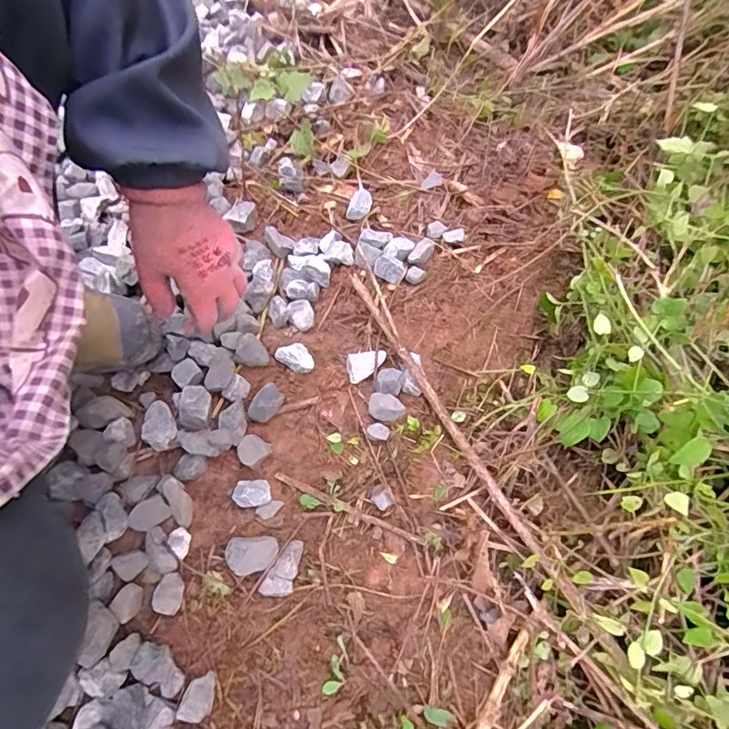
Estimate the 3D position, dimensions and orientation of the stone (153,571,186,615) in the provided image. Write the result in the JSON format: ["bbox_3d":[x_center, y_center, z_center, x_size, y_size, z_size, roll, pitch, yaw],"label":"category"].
[{"bbox_3d":[-0.167,0.197,0.426,0.023,0.019,0.032,9,56,2],"label":"stone"}]

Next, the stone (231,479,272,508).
[{"bbox_3d":[-0.109,0.126,0.481,0.034,0.023,0.023,-7,57,-8],"label":"stone"}]

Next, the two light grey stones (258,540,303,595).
[{"bbox_3d":[-0.071,0.189,0.451,0.025,0.014,0.053,28,59,15],"label":"two light grey stones"}]

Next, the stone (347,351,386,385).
[{"bbox_3d":[0.003,0.001,0.556,0.045,0.016,0.031,-14,58,-12],"label":"stone"}]

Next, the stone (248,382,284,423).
[{"bbox_3d":[-0.103,0.042,0.524,0.025,0.026,0.043,25,58,13],"label":"stone"}]

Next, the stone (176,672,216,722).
[{"bbox_3d":[-0.131,0.265,0.393,0.021,0.023,0.033,17,56,8],"label":"stone"}]

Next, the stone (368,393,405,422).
[{"bbox_3d":[0.023,0.046,0.525,0.039,0.017,0.027,17,56,8],"label":"stone"}]

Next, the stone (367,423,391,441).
[{"bbox_3d":[0.014,0.070,0.513,0.023,0.015,0.016,19,57,9],"label":"stone"}]

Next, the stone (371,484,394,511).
[{"bbox_3d":[0.016,0.132,0.491,0.018,0.012,0.024,-31,63,-22],"label":"stone"}]

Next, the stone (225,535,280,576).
[{"bbox_3d":[-0.103,0.174,0.451,0.046,0.017,0.031,-2,56,-5],"label":"stone"}]

